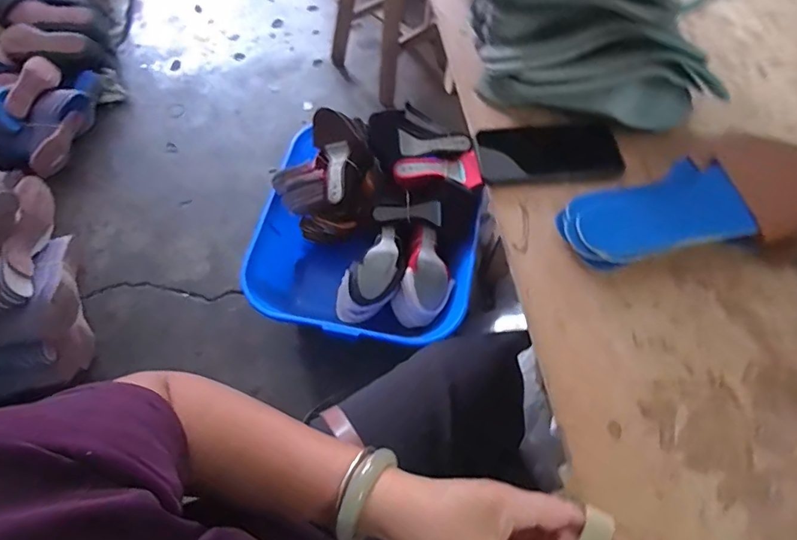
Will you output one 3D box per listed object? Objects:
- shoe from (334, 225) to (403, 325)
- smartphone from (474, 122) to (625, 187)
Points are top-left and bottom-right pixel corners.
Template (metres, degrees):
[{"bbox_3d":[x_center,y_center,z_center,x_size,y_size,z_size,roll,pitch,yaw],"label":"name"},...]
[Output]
[{"bbox_3d":[-0.064,0.023,1.136,0.122,0.083,0.254,32,94,15],"label":"shoe"},{"bbox_3d":[0.175,-0.137,0.554,0.160,0.008,0.089,-2,62,-3],"label":"smartphone"}]

